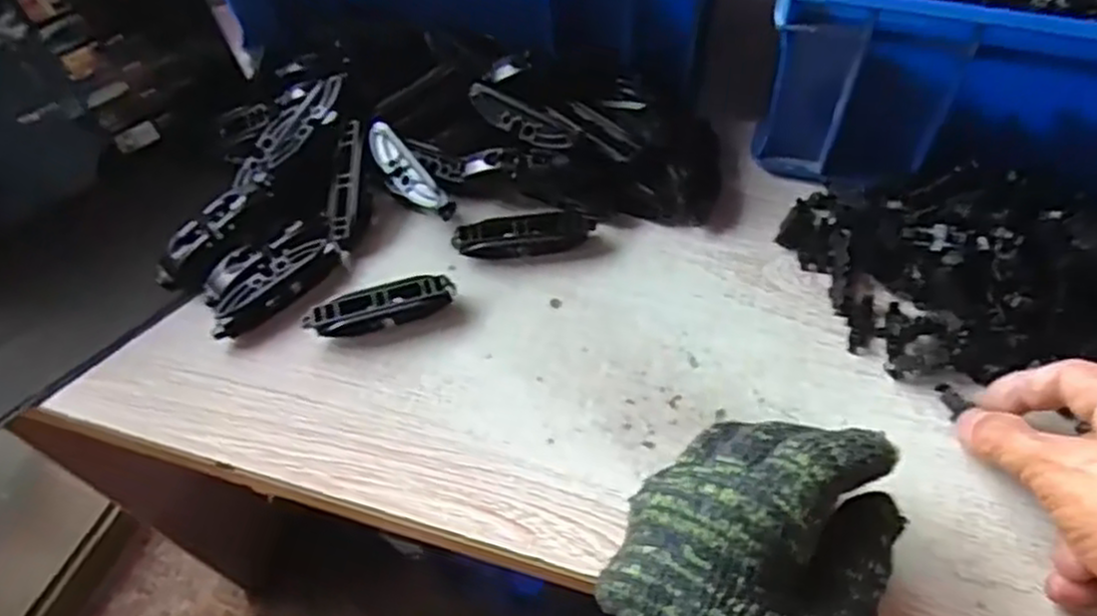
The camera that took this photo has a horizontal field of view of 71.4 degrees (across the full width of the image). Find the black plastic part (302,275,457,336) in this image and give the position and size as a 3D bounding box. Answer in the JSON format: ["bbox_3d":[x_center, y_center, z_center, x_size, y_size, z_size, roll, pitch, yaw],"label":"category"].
[{"bbox_3d":[-0.091,0.000,0.423,0.079,0.020,0.018,-13,57,-6],"label":"black plastic part"}]

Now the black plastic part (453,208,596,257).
[{"bbox_3d":[-0.014,-0.042,0.447,0.080,0.021,0.017,-9,56,-3],"label":"black plastic part"}]

